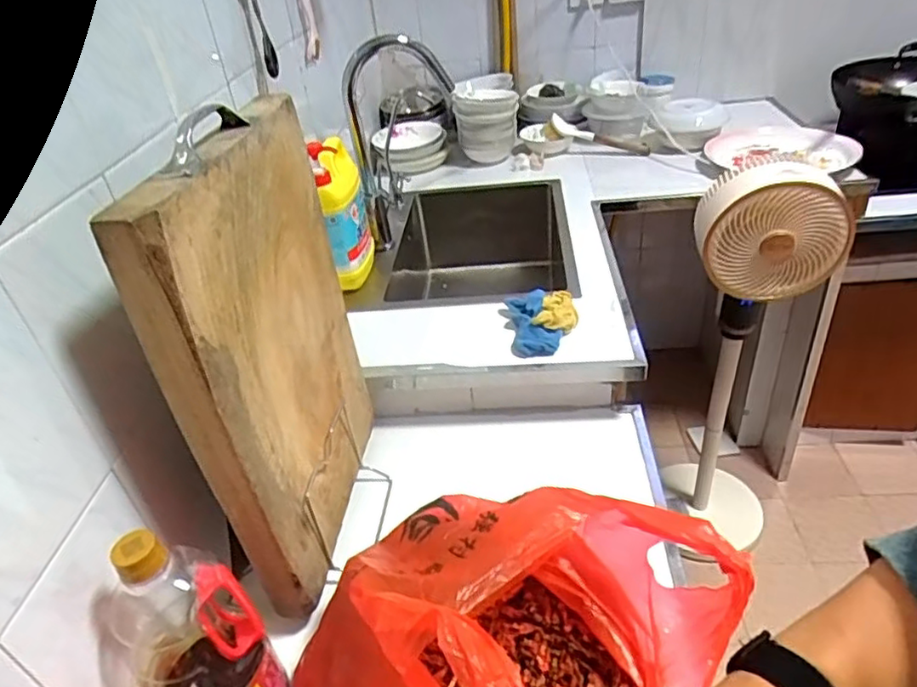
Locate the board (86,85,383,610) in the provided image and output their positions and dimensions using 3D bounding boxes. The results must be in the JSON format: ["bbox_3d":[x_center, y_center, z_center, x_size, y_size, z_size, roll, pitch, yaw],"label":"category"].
[{"bbox_3d":[-0.180,0.007,0.644,0.045,0.421,0.316,-1,36,9],"label":"board"}]

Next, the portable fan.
[{"bbox_3d":[0.639,0.065,1.409,0.257,0.988,0.292,10,40,23],"label":"portable fan"}]

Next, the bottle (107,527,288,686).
[{"bbox_3d":[-0.232,0.245,0.533,0.114,0.230,0.104,26,48,38],"label":"bottle"}]

